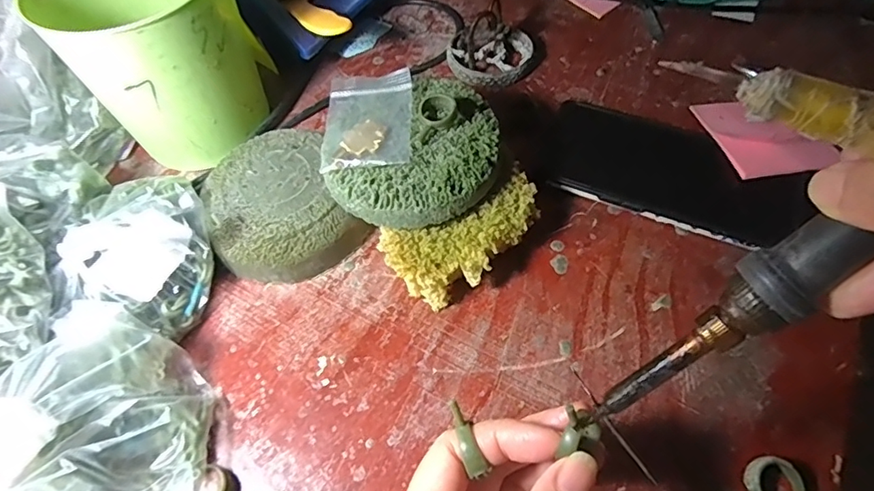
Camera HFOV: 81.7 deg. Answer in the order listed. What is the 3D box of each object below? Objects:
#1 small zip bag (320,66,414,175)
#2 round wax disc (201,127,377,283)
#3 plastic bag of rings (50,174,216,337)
[{"bbox_3d":[-0.040,-0.074,0.295,0.051,0.014,0.069,-2,58,3],"label":"small zip bag"},{"bbox_3d":[-0.100,-0.023,0.323,0.084,0.036,0.094,-30,61,-14],"label":"round wax disc"},{"bbox_3d":[-0.168,0.004,0.300,0.069,0.053,0.091,4,58,6],"label":"plastic bag of rings"}]

